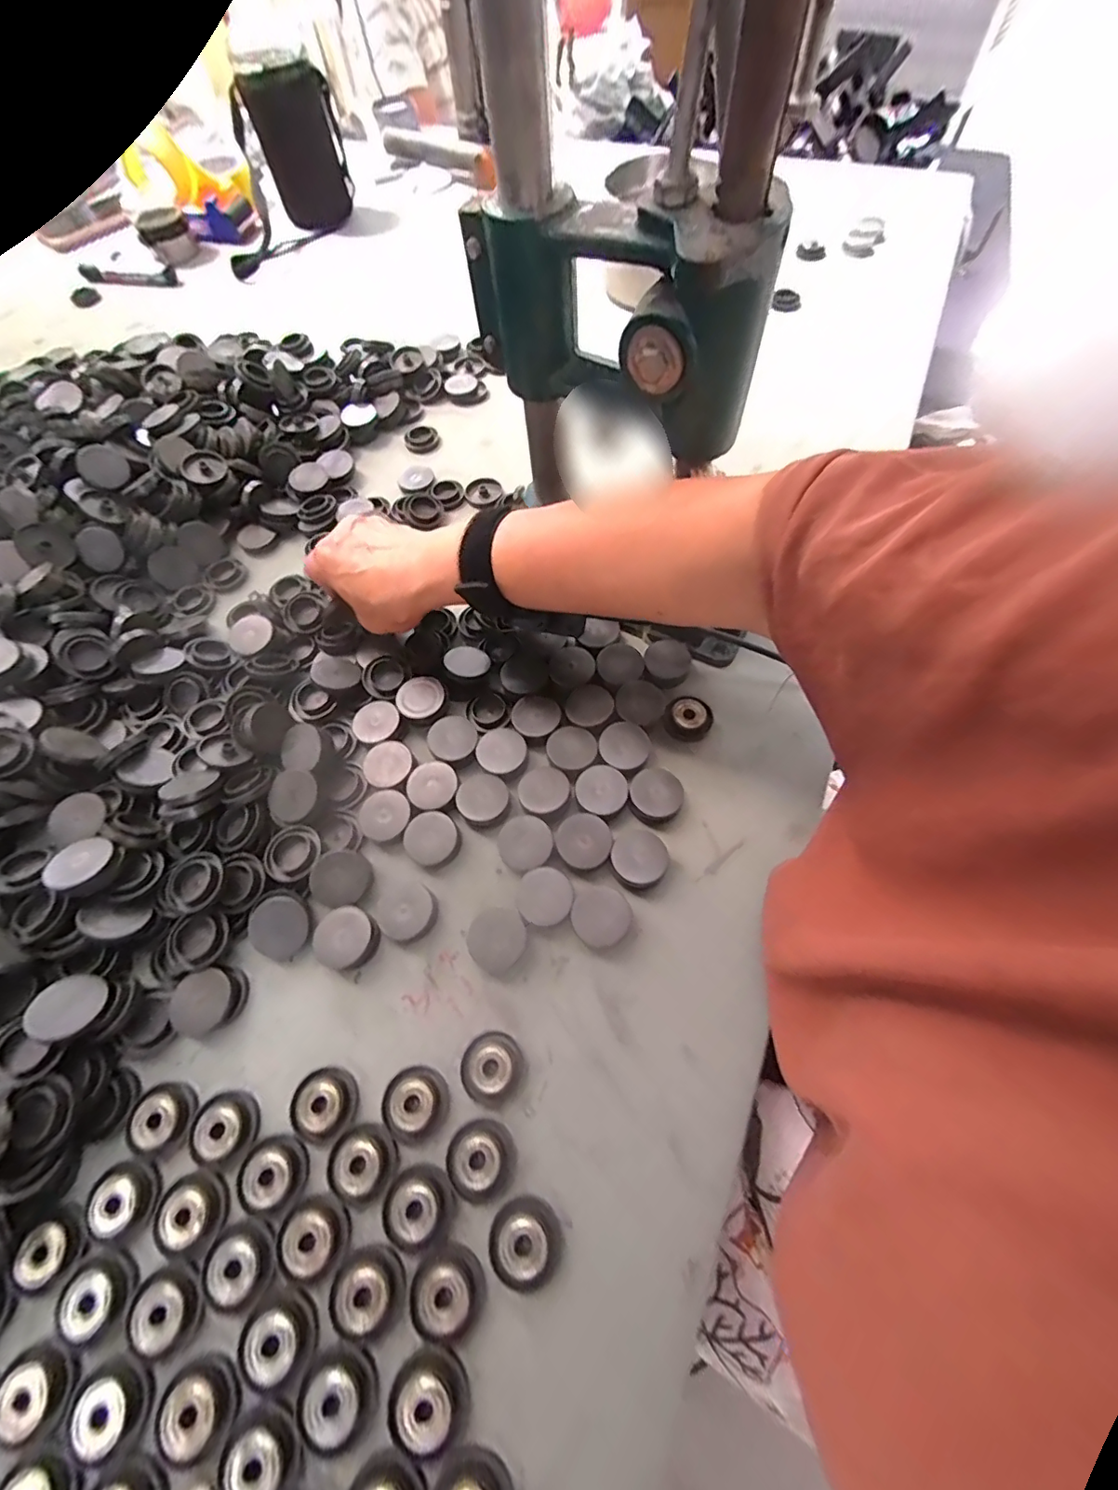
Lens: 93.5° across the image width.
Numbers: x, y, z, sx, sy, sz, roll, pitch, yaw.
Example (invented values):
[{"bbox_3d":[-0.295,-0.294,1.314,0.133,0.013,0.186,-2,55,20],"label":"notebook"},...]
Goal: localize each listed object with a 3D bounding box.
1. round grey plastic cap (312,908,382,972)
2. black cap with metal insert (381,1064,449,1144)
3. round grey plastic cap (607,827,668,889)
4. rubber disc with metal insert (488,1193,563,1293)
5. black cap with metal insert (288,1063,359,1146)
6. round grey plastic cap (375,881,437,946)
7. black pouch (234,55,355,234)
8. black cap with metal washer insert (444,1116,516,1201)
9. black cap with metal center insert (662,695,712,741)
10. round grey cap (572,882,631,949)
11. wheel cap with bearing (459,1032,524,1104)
[{"bbox_3d":[-0.122,0.110,0.300,0.036,0.012,0.032,29,69,16],"label":"round grey plastic cap"},{"bbox_3d":[-0.074,0.181,0.266,0.032,0.008,0.032,-1,64,3],"label":"black cap with metal insert"},{"bbox_3d":[0.047,0.068,0.314,0.032,0.012,0.034,-1,64,3],"label":"round grey plastic cap"},{"bbox_3d":[-0.015,0.228,0.240,0.032,0.015,0.031,-1,64,3],"label":"rubber disc with metal insert"},{"bbox_3d":[-0.121,0.183,0.268,0.033,0.009,0.031,-1,64,3],"label":"black cap with metal insert"},{"bbox_3d":[-0.089,0.096,0.307,0.033,0.012,0.031,-1,64,3],"label":"round grey plastic cap"},{"bbox_3d":[-0.327,-0.765,0.675,0.100,0.129,0.037,-17,64,-5],"label":"black pouch"},{"bbox_3d":[-0.038,0.201,0.254,0.032,0.011,0.032,-1,64,3],"label":"black cap with metal washer insert"},{"bbox_3d":[0.088,-0.020,0.356,0.031,0.008,0.035,35,71,18],"label":"black cap with metal center insert"},{"bbox_3d":[0.024,0.098,0.302,0.032,0.011,0.033,-1,64,3],"label":"round grey cap"},{"bbox_3d":[-0.035,0.167,0.272,0.029,0.009,0.031,39,72,20],"label":"wheel cap with bearing"}]

